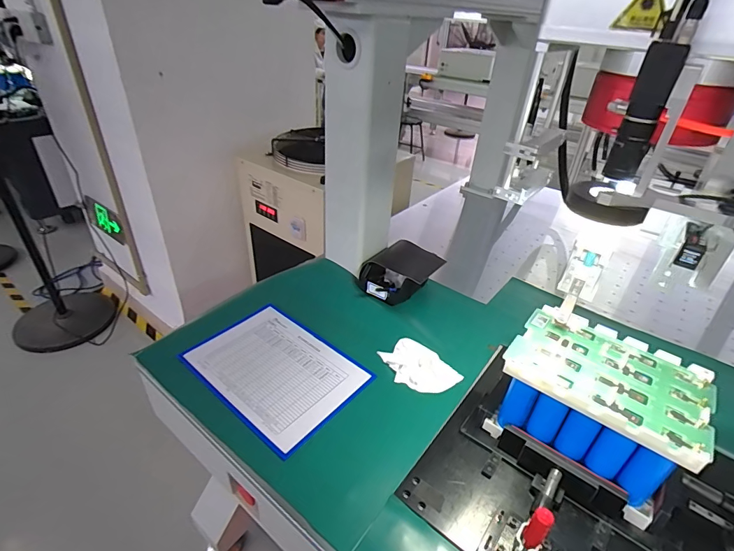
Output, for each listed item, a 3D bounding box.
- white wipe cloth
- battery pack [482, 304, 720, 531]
[{"bbox_3d":[0.097,0.171,0.757,0.094,0.021,0.138,-25,43,-37],"label":"white wipe cloth"},{"bbox_3d":[0.334,0.199,0.604,0.238,0.166,0.180,26,40,29],"label":"battery pack"}]

